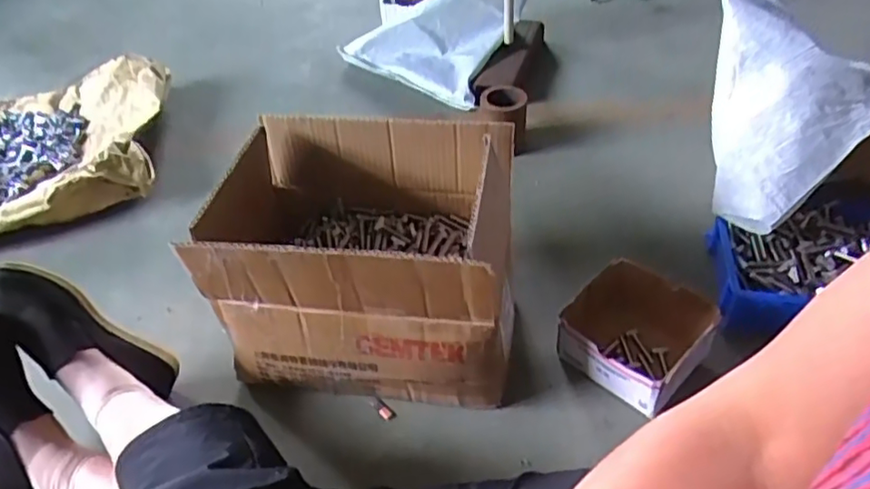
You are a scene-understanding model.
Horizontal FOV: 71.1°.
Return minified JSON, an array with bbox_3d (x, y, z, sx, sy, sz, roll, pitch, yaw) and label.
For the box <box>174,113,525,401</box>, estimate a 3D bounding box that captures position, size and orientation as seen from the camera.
[{"bbox_3d":[-0.102,0.018,0.758,0.383,0.263,0.240,3,46,8],"label":"box"}]

